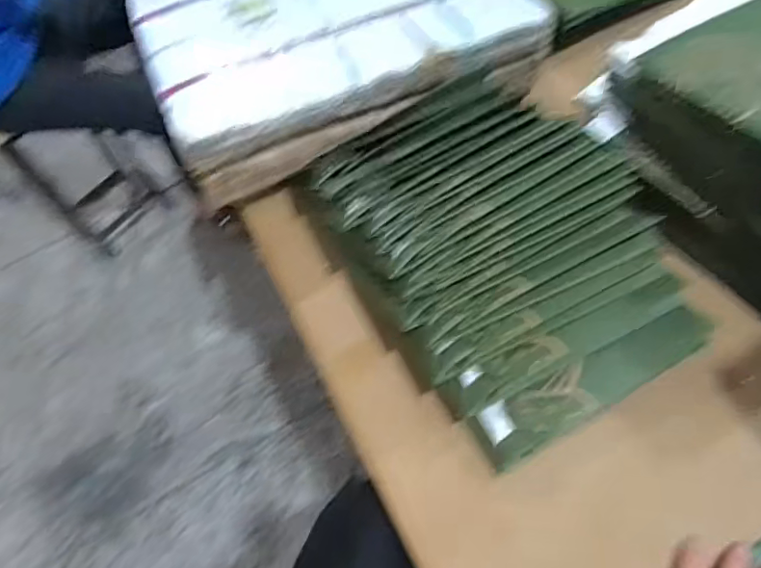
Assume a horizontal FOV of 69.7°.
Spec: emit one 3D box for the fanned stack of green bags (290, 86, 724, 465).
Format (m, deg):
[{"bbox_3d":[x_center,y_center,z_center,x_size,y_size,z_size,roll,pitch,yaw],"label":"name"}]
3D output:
[{"bbox_3d":[0.113,-0.040,0.591,0.281,0.132,0.382,-30,57,-13],"label":"fanned stack of green bags"}]

